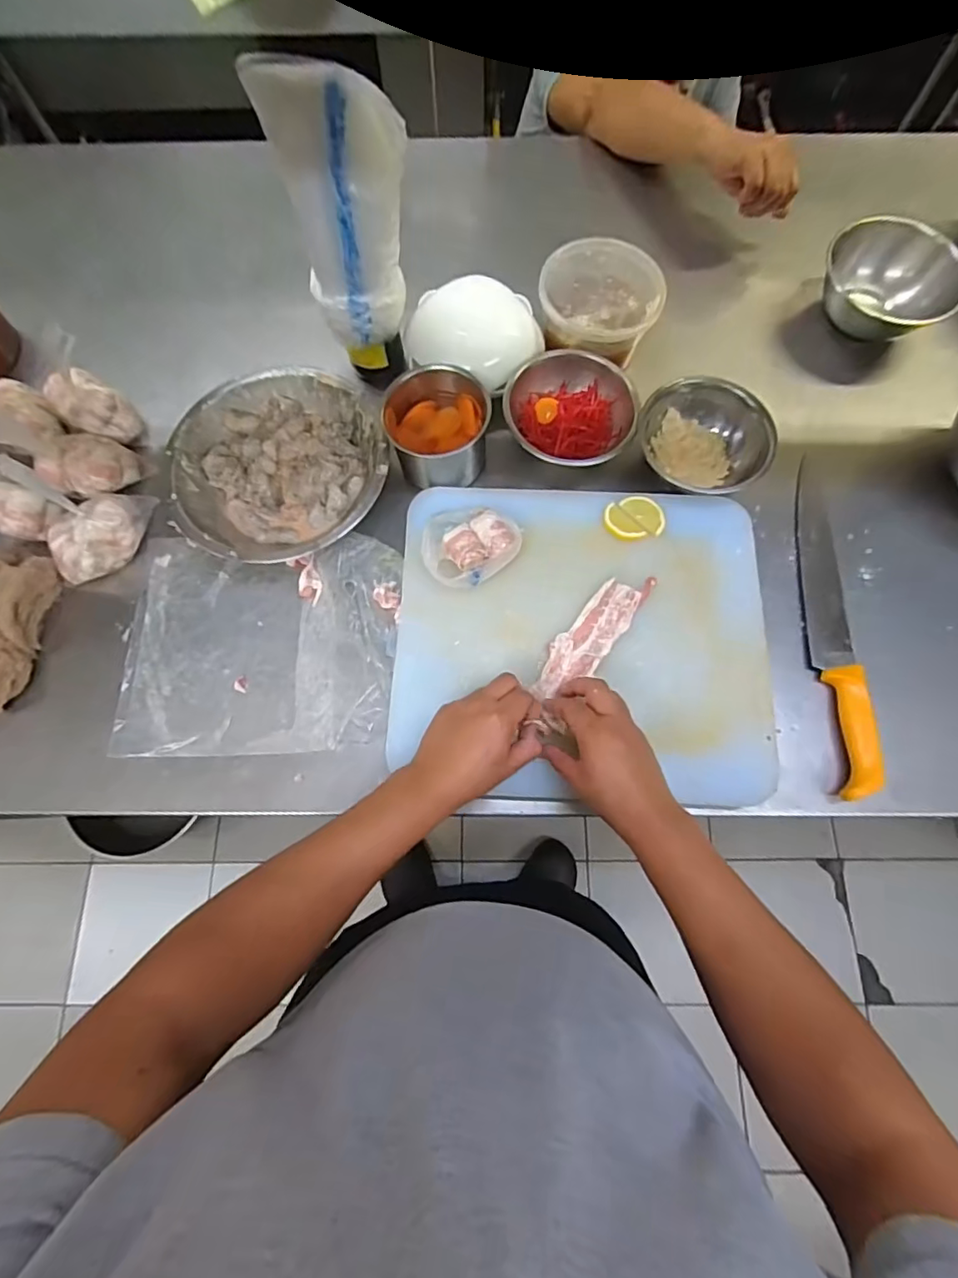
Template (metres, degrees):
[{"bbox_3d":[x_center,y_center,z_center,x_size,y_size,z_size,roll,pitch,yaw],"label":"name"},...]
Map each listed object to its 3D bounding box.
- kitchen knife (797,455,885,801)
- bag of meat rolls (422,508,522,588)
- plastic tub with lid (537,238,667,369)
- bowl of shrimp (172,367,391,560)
[{"bbox_3d":[0.393,-0.025,0.623,0.047,0.030,0.387,1,73,1],"label":"kitchen knife"},{"bbox_3d":[-0.011,-0.105,0.606,0.102,0.029,0.090,-40,77,-10],"label":"bag of meat rolls"},{"bbox_3d":[0.150,-0.412,0.697,0.143,0.088,0.121,-1,73,1],"label":"plastic tub with lid"},{"bbox_3d":[-0.231,-0.202,0.660,0.240,0.068,0.236,0,73,1],"label":"bowl of shrimp"}]

